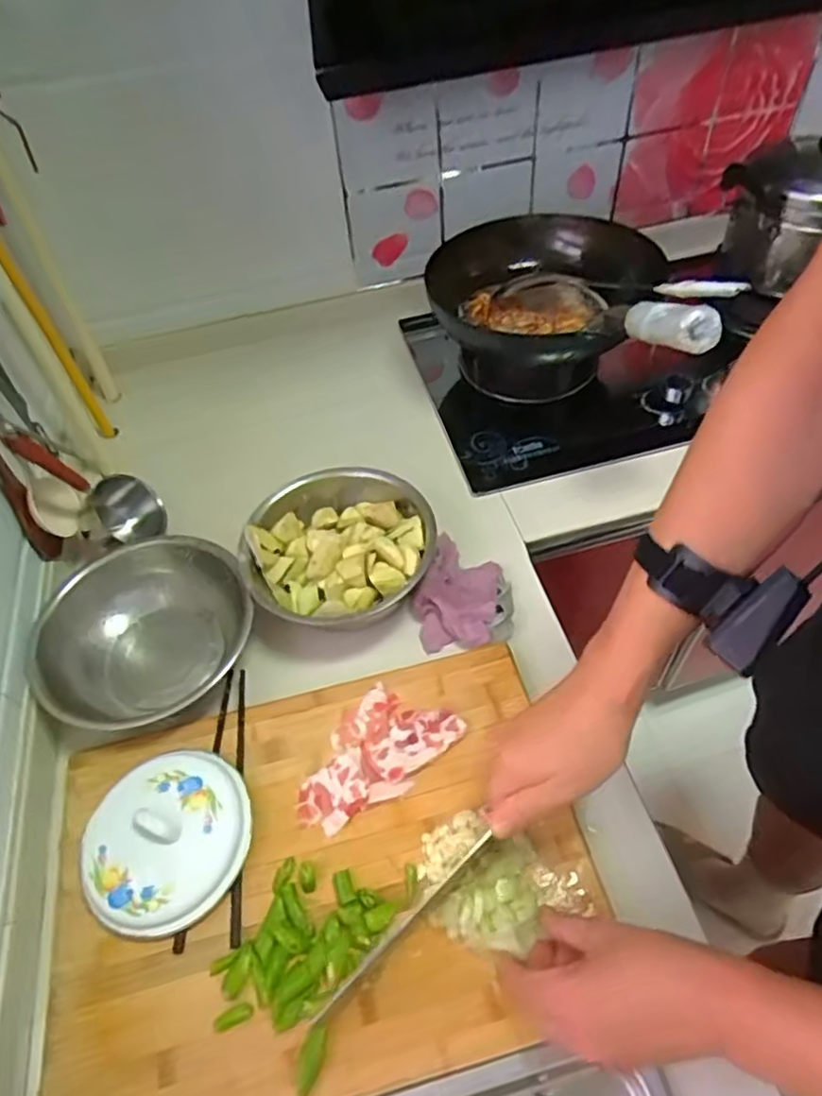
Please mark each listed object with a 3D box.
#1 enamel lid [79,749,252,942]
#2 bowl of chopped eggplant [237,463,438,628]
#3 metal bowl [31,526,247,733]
[{"bbox_3d":[-0.214,0.251,0.559,0.141,0.046,0.145,-3,52,3],"label":"enamel lid"},{"bbox_3d":[-0.077,0.004,0.733,0.208,0.081,0.217,-3,52,3],"label":"bowl of chopped eggplant"},{"bbox_3d":[-0.286,0.096,0.701,0.218,0.087,0.190,-40,59,-23],"label":"metal bowl"}]

